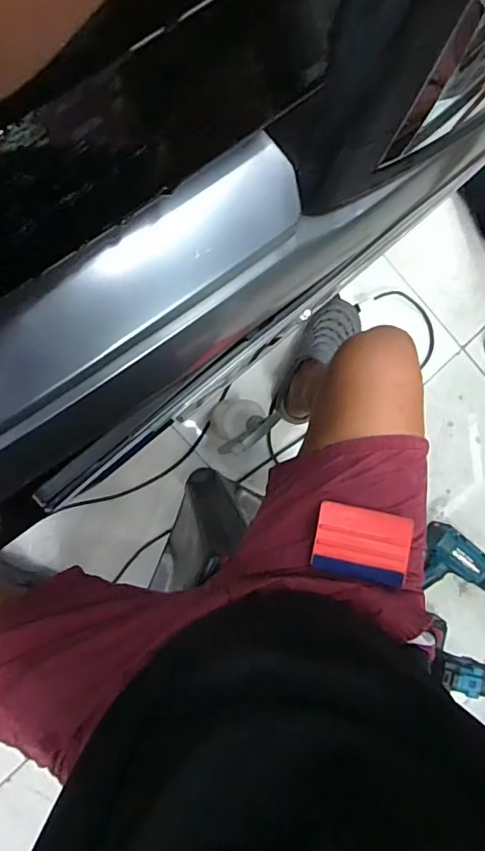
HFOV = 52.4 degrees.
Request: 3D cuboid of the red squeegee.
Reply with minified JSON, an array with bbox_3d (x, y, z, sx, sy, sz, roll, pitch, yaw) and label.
[{"bbox_3d":[0.130,0.128,0.535,0.100,0.006,0.074,11,84,6],"label":"red squeegee"}]

